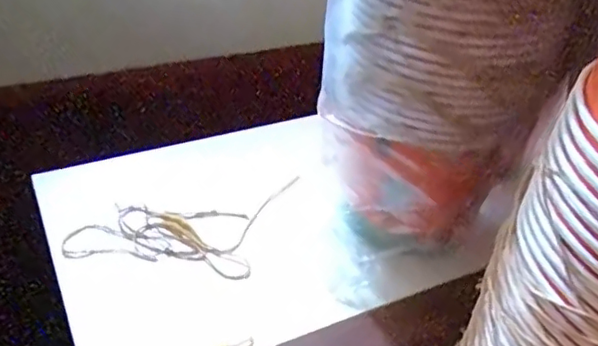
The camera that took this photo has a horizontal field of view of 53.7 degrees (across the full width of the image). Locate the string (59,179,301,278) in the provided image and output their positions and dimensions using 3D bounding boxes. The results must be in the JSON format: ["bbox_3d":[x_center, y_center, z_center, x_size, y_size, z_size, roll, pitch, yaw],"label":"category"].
[{"bbox_3d":[-0.094,0.057,0.539,0.220,0.009,0.111,-8,39,-21],"label":"string"}]

